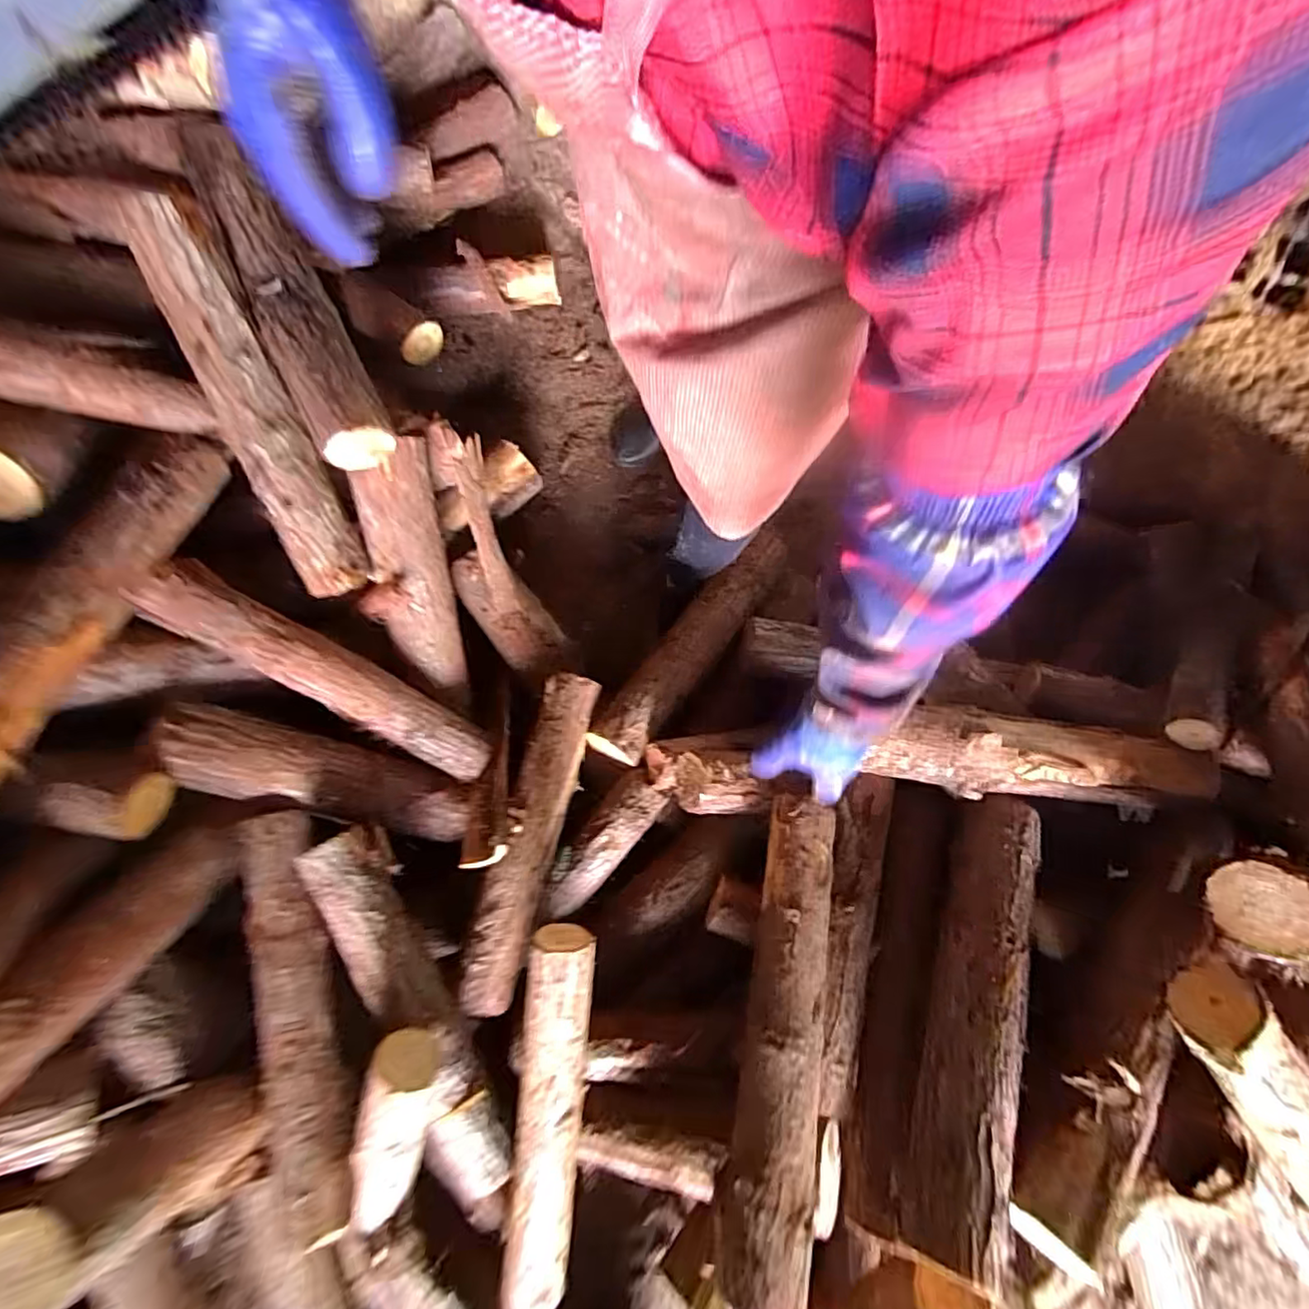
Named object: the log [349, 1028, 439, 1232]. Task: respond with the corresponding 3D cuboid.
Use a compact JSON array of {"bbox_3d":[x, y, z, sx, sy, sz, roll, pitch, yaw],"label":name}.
[{"bbox_3d":[-0.326,0.601,0.768,0.081,0.077,0.273,14,105,4],"label":"log"}]

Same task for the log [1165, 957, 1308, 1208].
[{"bbox_3d":[0.746,0.555,0.709,0.097,0.069,0.463,-40,100,-10],"label":"log"}]

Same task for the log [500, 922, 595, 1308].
[{"bbox_3d":[-0.138,0.607,0.789,0.080,0.059,0.517,5,97,1],"label":"log"}]

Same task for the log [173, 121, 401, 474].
[{"bbox_3d":[-0.503,-0.488,0.848,0.105,0.119,0.512,-26,77,-7],"label":"log"}]

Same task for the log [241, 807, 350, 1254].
[{"bbox_3d":[-0.458,0.453,0.780,0.079,0.077,0.487,-12,75,-3],"label":"log"}]

